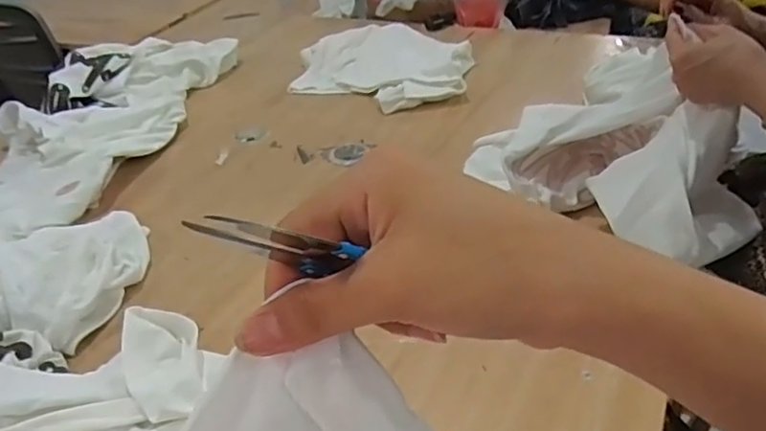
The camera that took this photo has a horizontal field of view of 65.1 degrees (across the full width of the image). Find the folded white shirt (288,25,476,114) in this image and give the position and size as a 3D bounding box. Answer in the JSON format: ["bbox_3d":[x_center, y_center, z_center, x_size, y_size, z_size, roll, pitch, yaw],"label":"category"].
[{"bbox_3d":[0.012,-0.297,1.182,0.380,0.046,0.288,20,43,32],"label":"folded white shirt"}]

